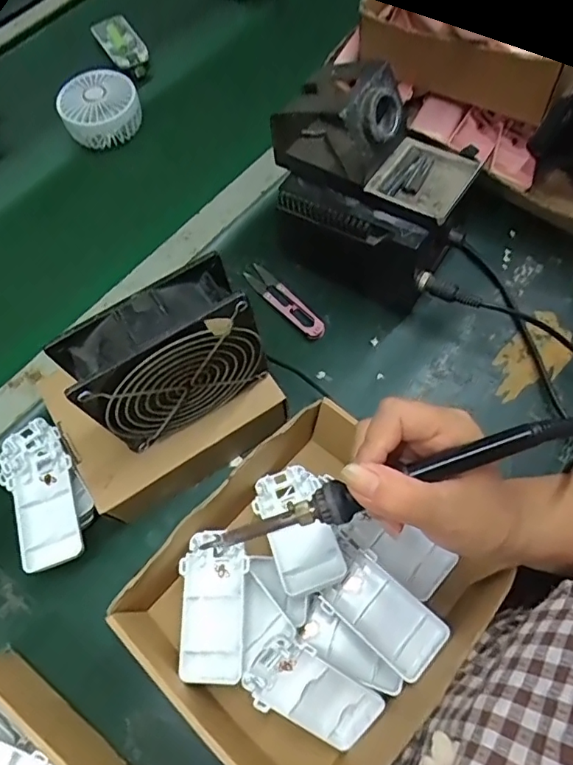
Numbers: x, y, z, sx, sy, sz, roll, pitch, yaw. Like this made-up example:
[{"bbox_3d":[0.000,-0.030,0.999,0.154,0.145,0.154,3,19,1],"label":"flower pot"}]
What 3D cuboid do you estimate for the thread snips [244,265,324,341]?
[{"bbox_3d":[-0.002,-0.080,0.507,0.022,0.013,0.104,-40,71,-14],"label":"thread snips"}]

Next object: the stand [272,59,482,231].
[{"bbox_3d":[0.072,-0.199,0.430,0.164,0.080,0.082,32,71,15],"label":"stand"}]

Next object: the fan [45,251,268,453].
[{"bbox_3d":[-0.079,-0.014,0.361,0.117,0.112,0.045,-32,69,-11],"label":"fan"}]

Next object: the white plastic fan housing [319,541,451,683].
[{"bbox_3d":[0.068,0.161,0.375,0.085,0.015,0.048,36,72,16],"label":"white plastic fan housing"}]

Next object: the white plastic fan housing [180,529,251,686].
[{"bbox_3d":[-0.051,0.151,0.363,0.047,0.013,0.094,2,67,3],"label":"white plastic fan housing"}]

